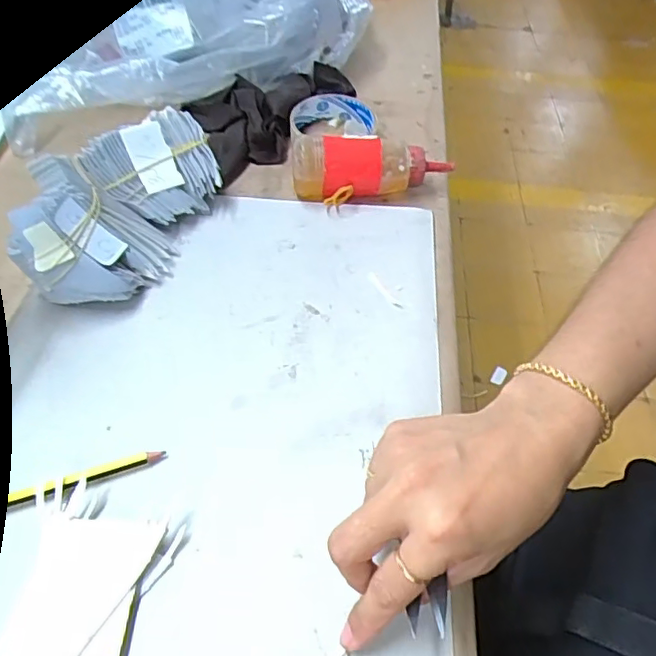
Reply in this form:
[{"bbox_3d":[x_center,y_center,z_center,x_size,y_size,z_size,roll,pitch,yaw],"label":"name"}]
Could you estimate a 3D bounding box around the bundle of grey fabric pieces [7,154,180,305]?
[{"bbox_3d":[-0.167,-0.073,0.420,0.090,0.071,0.106,-3,50,-6],"label":"bundle of grey fabric pieces"}]

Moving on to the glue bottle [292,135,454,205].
[{"bbox_3d":[0.039,-0.139,0.497,0.137,0.045,0.046,-7,50,-9],"label":"glue bottle"}]

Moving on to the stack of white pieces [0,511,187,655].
[{"bbox_3d":[-0.120,0.138,0.284,0.070,0.015,0.085,5,49,1],"label":"stack of white pieces"}]

